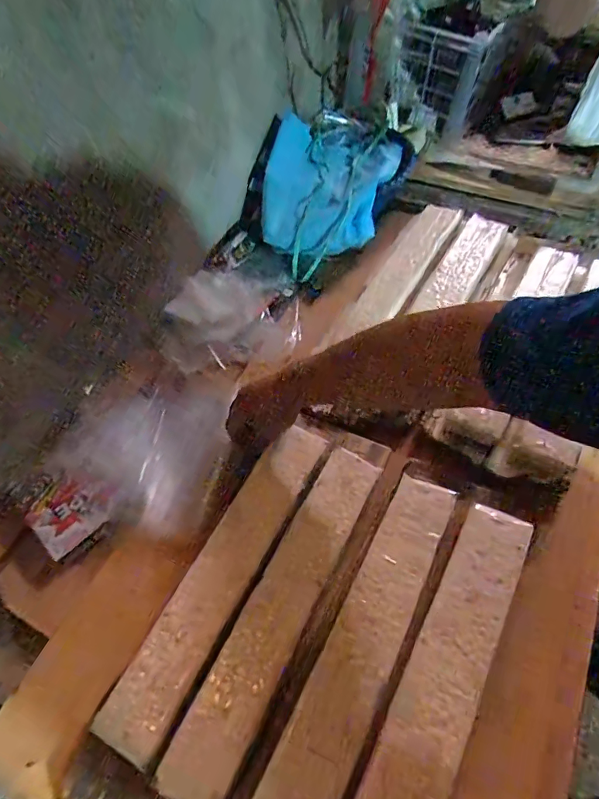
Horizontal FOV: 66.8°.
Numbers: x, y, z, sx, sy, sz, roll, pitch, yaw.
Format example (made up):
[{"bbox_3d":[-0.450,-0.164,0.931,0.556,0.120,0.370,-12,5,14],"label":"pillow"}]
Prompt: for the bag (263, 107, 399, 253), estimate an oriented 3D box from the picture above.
[{"bbox_3d":[0.061,-0.412,0.862,0.243,0.122,0.296,5,58,7],"label":"bag"}]

